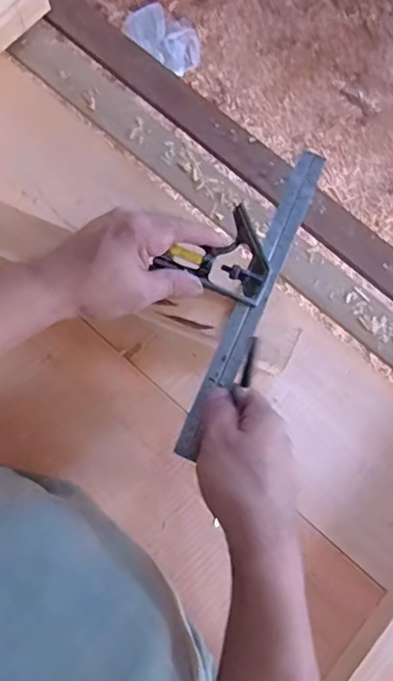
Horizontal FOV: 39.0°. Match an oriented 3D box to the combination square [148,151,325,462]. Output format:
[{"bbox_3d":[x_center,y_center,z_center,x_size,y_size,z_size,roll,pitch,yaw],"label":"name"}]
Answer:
[{"bbox_3d":[0.017,-0.051,0.486,0.097,0.023,0.291,22,80,3],"label":"combination square"}]

